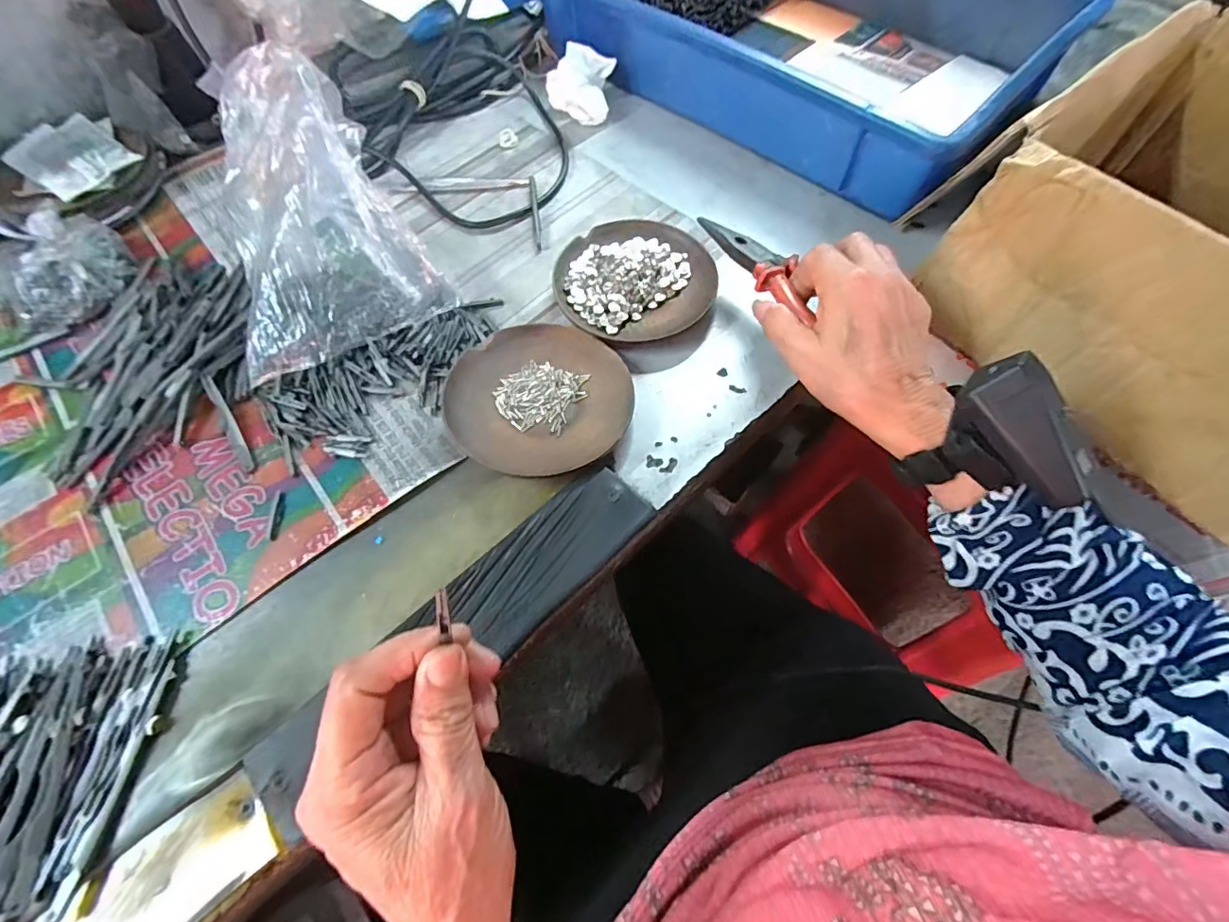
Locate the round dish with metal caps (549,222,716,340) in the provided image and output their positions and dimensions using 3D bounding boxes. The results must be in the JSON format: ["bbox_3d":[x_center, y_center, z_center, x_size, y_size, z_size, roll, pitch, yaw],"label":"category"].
[{"bbox_3d":[0.013,-0.134,0.387,0.111,0.015,0.113,-1,62,2],"label":"round dish with metal caps"}]

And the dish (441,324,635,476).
[{"bbox_3d":[-0.047,-0.041,0.333,0.111,0.018,0.111,-1,62,2],"label":"dish"}]

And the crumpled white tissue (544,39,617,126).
[{"bbox_3d":[-0.030,-0.343,0.483,0.062,0.042,0.063,-7,62,-1],"label":"crumpled white tissue"}]

